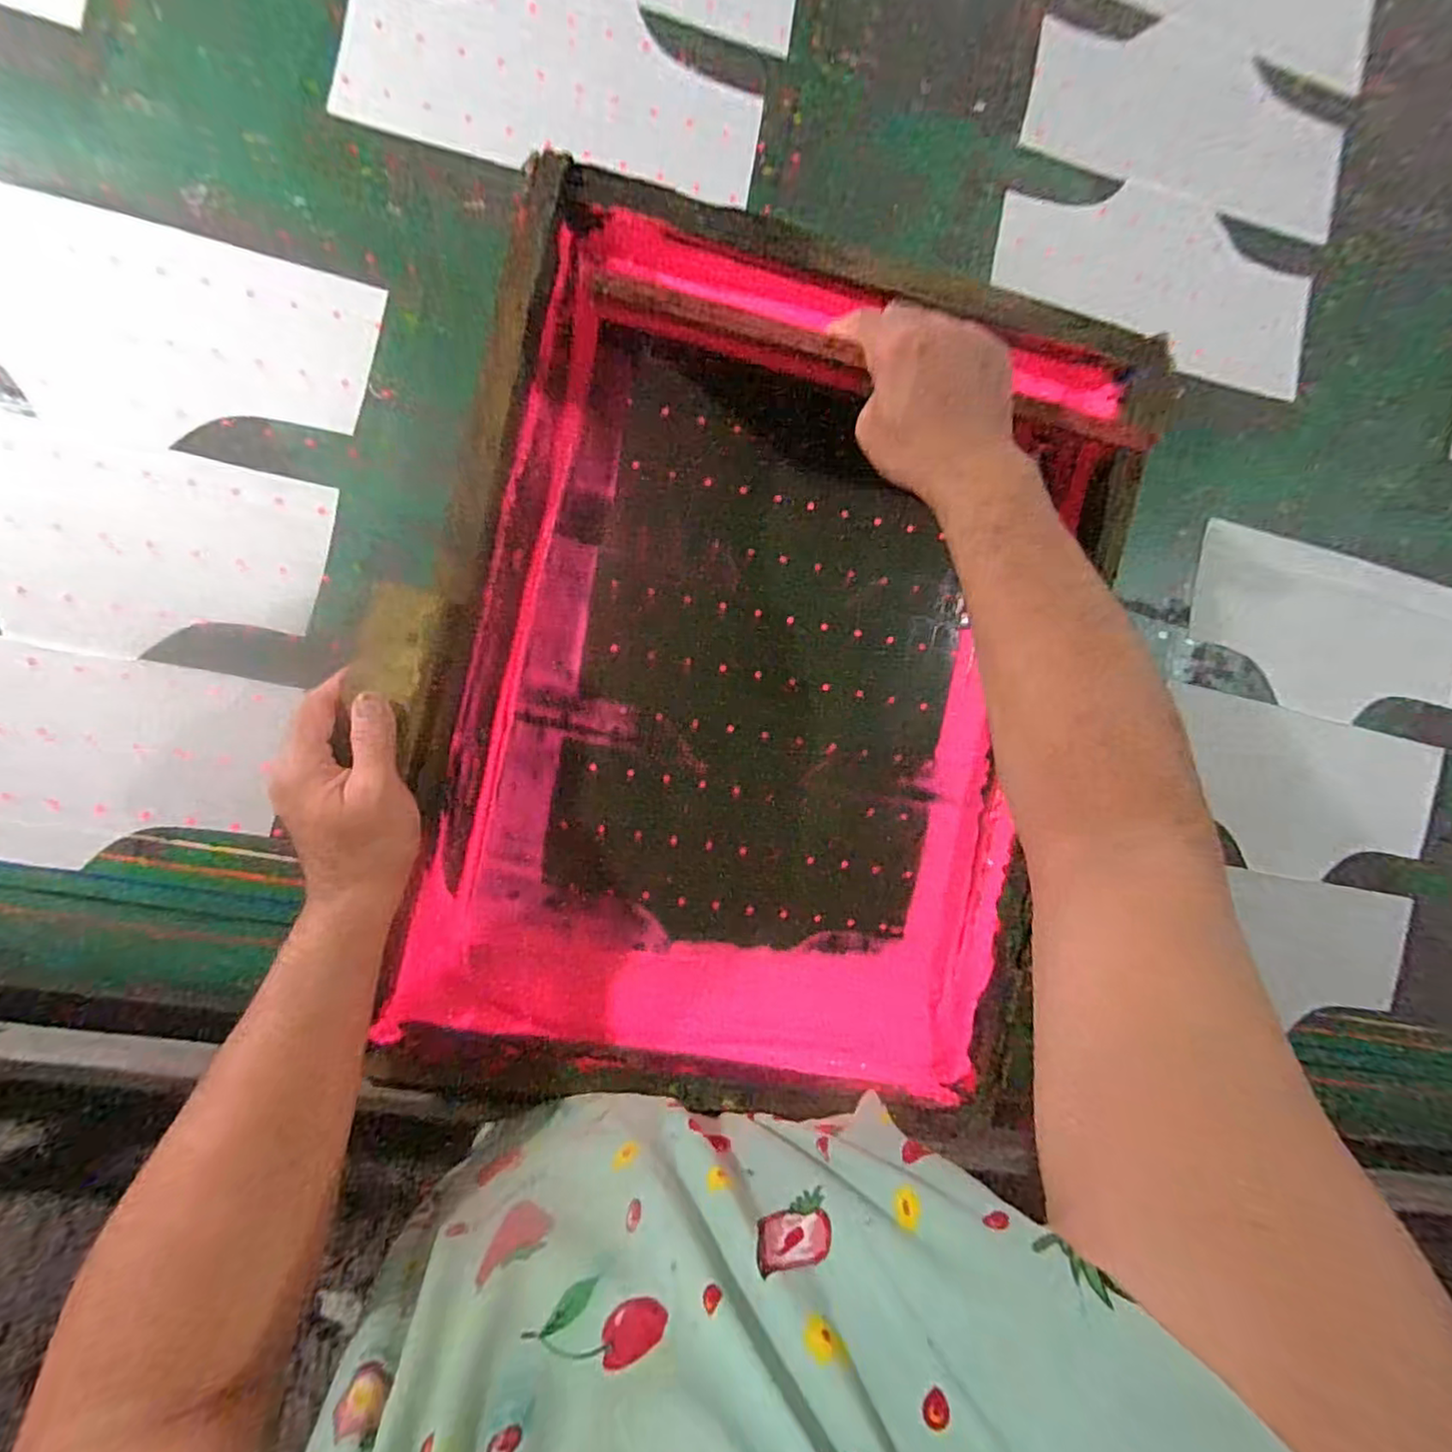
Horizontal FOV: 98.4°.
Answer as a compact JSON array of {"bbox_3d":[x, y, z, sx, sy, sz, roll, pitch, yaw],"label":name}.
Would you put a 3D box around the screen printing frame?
[{"bbox_3d":[0.052,-0.036,0.493,0.509,0.067,0.655,12,88,-8],"label":"screen printing frame"}]

